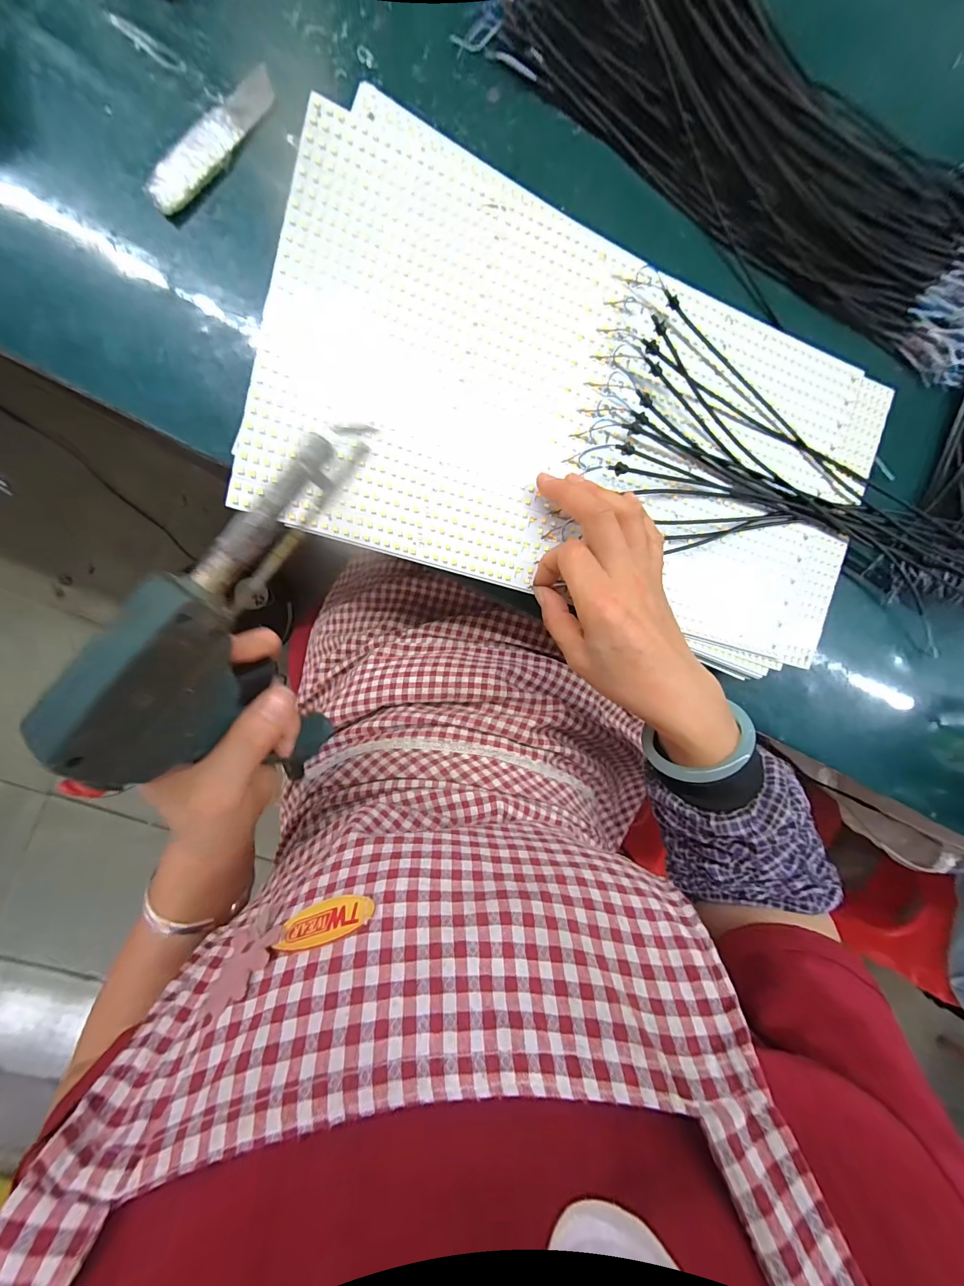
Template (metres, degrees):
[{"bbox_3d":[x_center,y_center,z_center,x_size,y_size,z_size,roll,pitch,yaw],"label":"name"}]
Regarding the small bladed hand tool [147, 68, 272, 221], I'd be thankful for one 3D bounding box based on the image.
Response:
[{"bbox_3d":[-0.159,-0.300,0.245,0.020,0.008,0.104,38,90,-13],"label":"small bladed hand tool"}]

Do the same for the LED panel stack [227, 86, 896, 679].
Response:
[{"bbox_3d":[0.091,-0.159,0.290,0.442,0.032,0.271,17,92,-9],"label":"LED panel stack"}]

